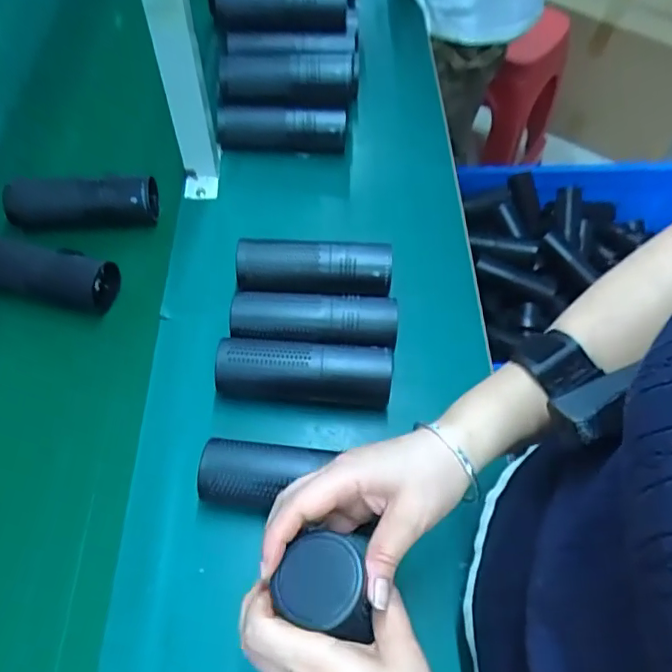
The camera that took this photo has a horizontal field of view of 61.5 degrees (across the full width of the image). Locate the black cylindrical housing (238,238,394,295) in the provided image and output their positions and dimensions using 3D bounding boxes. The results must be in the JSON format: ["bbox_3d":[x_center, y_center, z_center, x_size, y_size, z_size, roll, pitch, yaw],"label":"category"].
[{"bbox_3d":[-0.024,-0.067,0.611,0.164,0.047,0.064,-1,57,-1],"label":"black cylindrical housing"}]

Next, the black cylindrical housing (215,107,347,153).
[{"bbox_3d":[-0.071,-0.268,0.733,0.166,0.050,0.040,3,57,2],"label":"black cylindrical housing"}]

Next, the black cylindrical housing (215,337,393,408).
[{"bbox_3d":[-0.030,0.037,0.546,0.162,0.058,0.048,5,57,3],"label":"black cylindrical housing"}]

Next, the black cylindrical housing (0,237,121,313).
[{"bbox_3d":[-0.314,-0.069,0.598,0.157,0.042,0.043,13,56,-15],"label":"black cylindrical housing"}]

